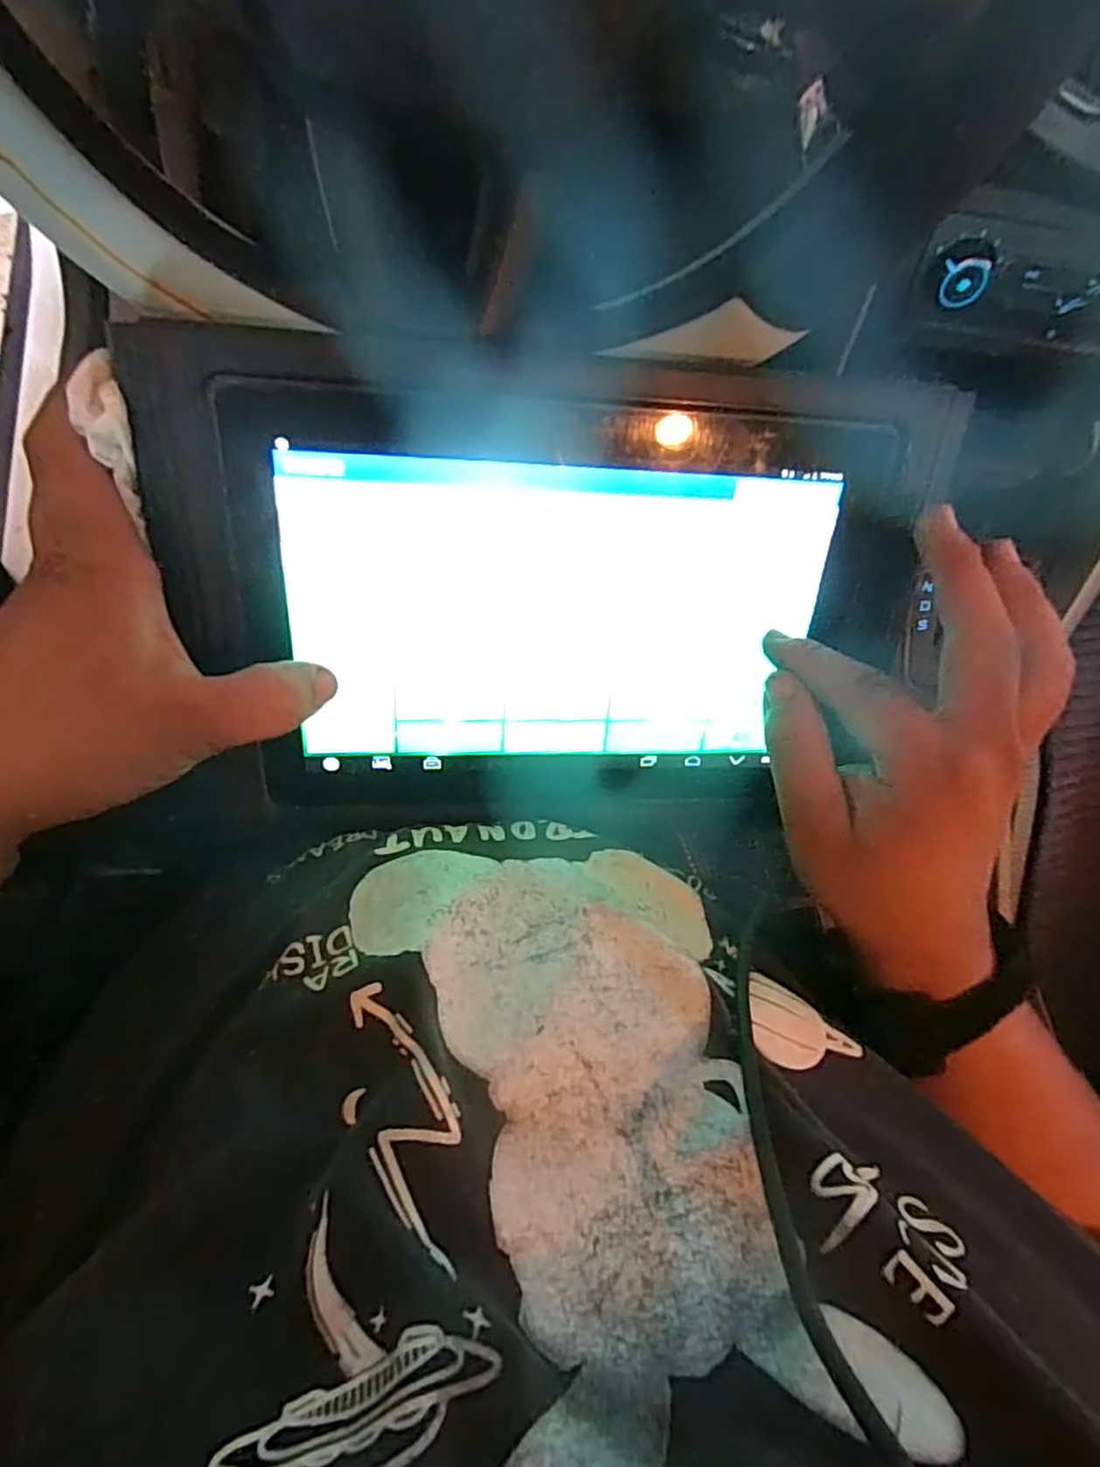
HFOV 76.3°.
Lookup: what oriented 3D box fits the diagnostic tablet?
[{"bbox_3d":[0.010,-0.051,0.294,0.303,0.032,0.190,-1,114,-9],"label":"diagnostic tablet"}]

